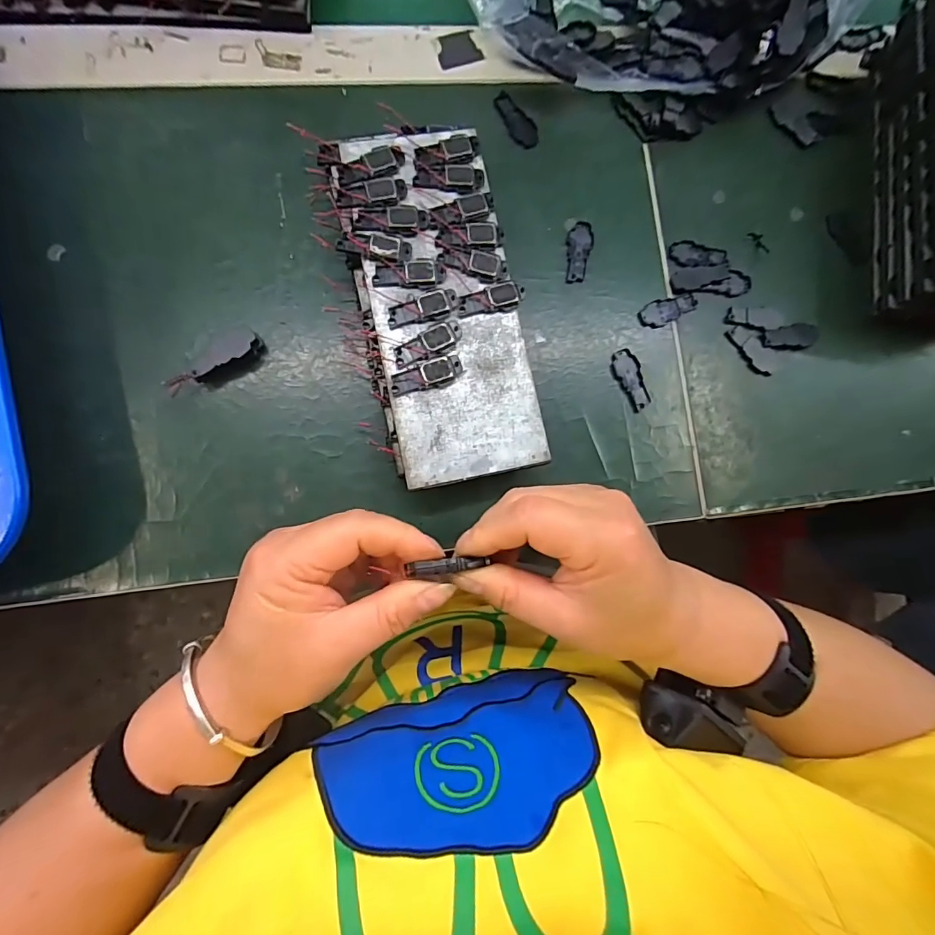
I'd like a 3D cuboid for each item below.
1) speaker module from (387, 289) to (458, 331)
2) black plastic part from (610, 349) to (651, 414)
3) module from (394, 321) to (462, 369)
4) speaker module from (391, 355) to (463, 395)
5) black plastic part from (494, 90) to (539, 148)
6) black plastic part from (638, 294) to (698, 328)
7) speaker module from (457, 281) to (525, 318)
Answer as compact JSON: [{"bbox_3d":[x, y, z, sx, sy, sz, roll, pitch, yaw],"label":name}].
[{"bbox_3d":[-0.024,-0.086,0.254,0.039,0.004,0.013,-21,87,-8],"label":"speaker module"},{"bbox_3d":[0.103,-0.055,0.292,0.017,0.004,0.039,-24,87,-8],"label":"black plastic part"},{"bbox_3d":[-0.021,-0.067,0.252,0.040,0.004,0.014,-26,88,-8],"label":"module"},{"bbox_3d":[-0.021,-0.050,0.251,0.039,0.006,0.014,-17,86,-8],"label":"speaker module"},{"bbox_3d":[0.031,-0.226,0.303,0.018,0.004,0.040,-36,89,-9],"label":"black plastic part"},{"bbox_3d":[0.129,-0.101,0.301,0.040,0.004,0.017,-14,86,-8],"label":"black plastic part"},{"bbox_3d":[0.013,-0.093,0.258,0.038,0.005,0.014,-11,86,-8],"label":"speaker module"}]

